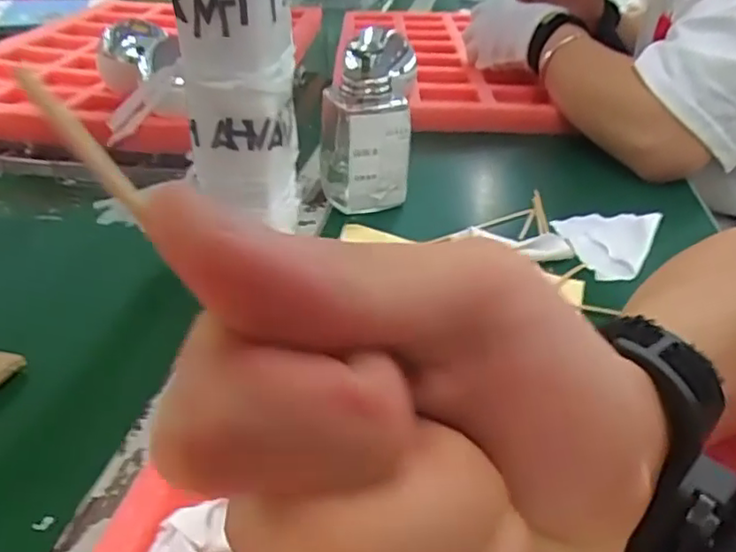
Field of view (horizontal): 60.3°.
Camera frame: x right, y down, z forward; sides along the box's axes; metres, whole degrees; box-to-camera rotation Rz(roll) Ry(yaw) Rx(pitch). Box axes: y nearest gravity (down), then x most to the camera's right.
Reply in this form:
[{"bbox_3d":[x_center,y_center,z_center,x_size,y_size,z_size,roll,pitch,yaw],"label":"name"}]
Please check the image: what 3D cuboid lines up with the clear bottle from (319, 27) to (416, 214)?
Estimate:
[{"bbox_3d":[-0.003,-0.113,0.483,0.055,0.118,0.060,-13,35,-22],"label":"clear bottle"}]

